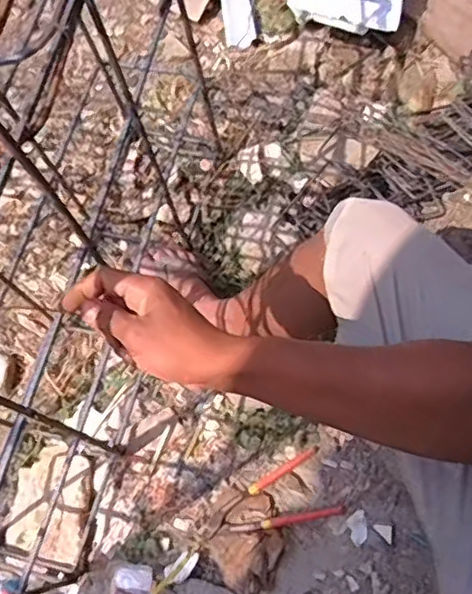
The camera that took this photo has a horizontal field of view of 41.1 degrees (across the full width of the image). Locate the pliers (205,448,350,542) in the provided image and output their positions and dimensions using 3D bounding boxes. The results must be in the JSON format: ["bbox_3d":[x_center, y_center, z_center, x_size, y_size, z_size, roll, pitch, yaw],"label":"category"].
[{"bbox_3d":[0.050,0.320,0.978,0.207,0.016,0.104,-18,70,-7],"label":"pliers"}]

